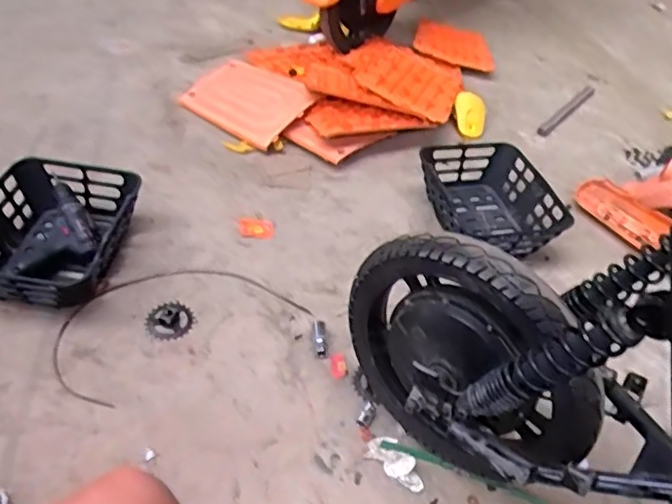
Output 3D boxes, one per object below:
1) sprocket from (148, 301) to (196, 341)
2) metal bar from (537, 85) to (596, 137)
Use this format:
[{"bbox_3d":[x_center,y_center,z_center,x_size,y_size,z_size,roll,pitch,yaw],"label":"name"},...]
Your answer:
[{"bbox_3d":[-0.309,0.128,1.061,0.080,0.005,0.078,4,56,-6],"label":"sprocket"},{"bbox_3d":[0.725,-0.444,1.786,0.040,0.015,0.406,34,50,23],"label":"metal bar"}]

